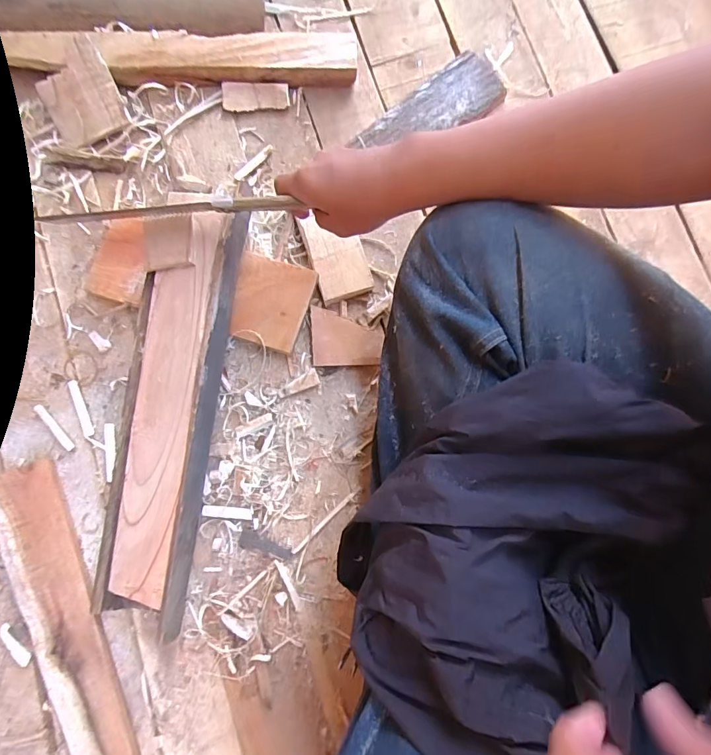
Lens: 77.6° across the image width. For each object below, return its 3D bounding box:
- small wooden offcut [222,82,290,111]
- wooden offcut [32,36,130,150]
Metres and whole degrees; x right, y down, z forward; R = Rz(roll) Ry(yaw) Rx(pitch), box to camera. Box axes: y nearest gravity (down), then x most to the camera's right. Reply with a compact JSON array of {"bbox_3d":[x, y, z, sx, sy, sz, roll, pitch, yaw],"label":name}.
[{"bbox_3d":[-0.121,-0.341,0.534,0.080,0.005,0.030,-3,103,1],"label":"small wooden offcut"},{"bbox_3d":[-0.320,-0.329,0.512,0.083,0.012,0.098,-27,99,2],"label":"wooden offcut"}]

